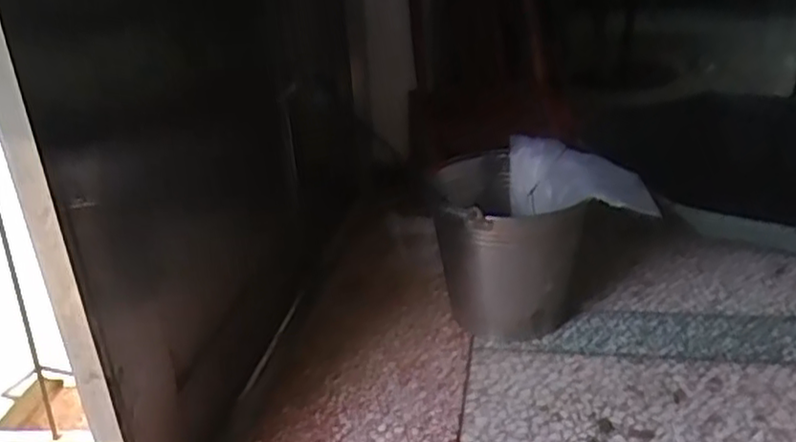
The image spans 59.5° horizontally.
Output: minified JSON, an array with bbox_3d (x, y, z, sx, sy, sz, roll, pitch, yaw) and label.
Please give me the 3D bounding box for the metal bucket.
[{"bbox_3d":[0.212,0.061,1.360,0.267,0.298,0.284,-2,25,1],"label":"metal bucket"}]

